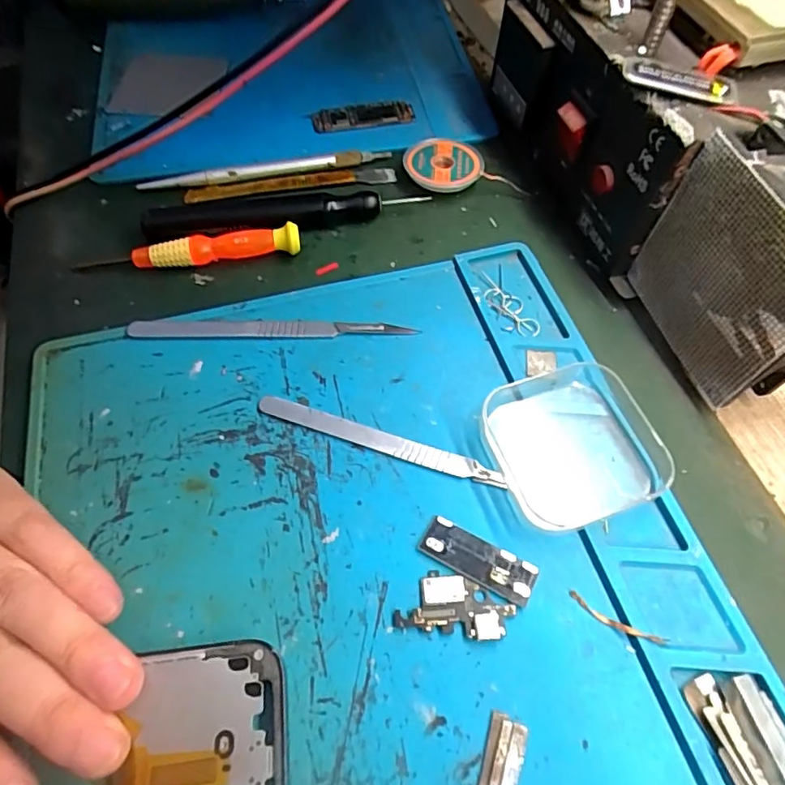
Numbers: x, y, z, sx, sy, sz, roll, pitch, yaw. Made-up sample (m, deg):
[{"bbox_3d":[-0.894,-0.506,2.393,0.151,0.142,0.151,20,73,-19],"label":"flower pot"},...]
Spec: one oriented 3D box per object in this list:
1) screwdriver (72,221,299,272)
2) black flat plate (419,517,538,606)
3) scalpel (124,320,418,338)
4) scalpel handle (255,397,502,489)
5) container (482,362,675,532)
[{"bbox_3d":[-0.104,-0.072,0.279,0.111,0.013,0.012,-9,59,-5],"label":"screwdriver"},{"bbox_3d":[0.032,0.063,0.204,0.044,0.004,0.017,25,62,15],"label":"black flat plate"},{"bbox_3d":[-0.058,-0.031,0.259,0.134,0.005,0.011,-1,59,0],"label":"scalpel"},{"bbox_3d":[-0.006,0.020,0.229,0.109,0.004,0.009,16,60,10],"label":"scalpel handle"},{"bbox_3d":[0.072,0.019,0.221,0.060,0.019,0.063,-17,60,-10],"label":"container"}]

